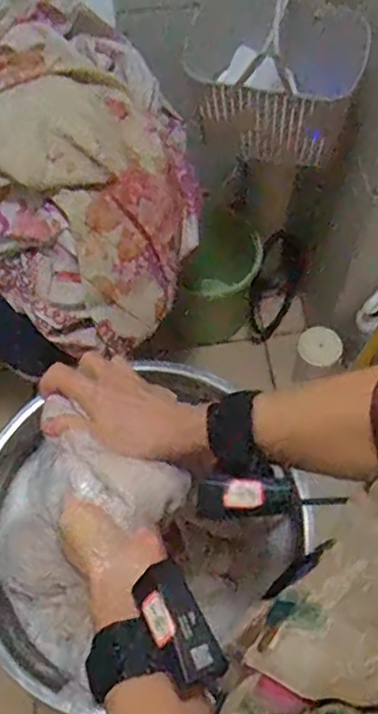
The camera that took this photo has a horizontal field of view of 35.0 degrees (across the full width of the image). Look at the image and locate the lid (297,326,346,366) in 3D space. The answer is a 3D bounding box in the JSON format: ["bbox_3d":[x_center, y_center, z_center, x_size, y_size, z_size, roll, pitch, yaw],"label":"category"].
[{"bbox_3d":[0.301,-0.023,1.381,0.096,0.093,0.014,29,29,-1],"label":"lid"}]

